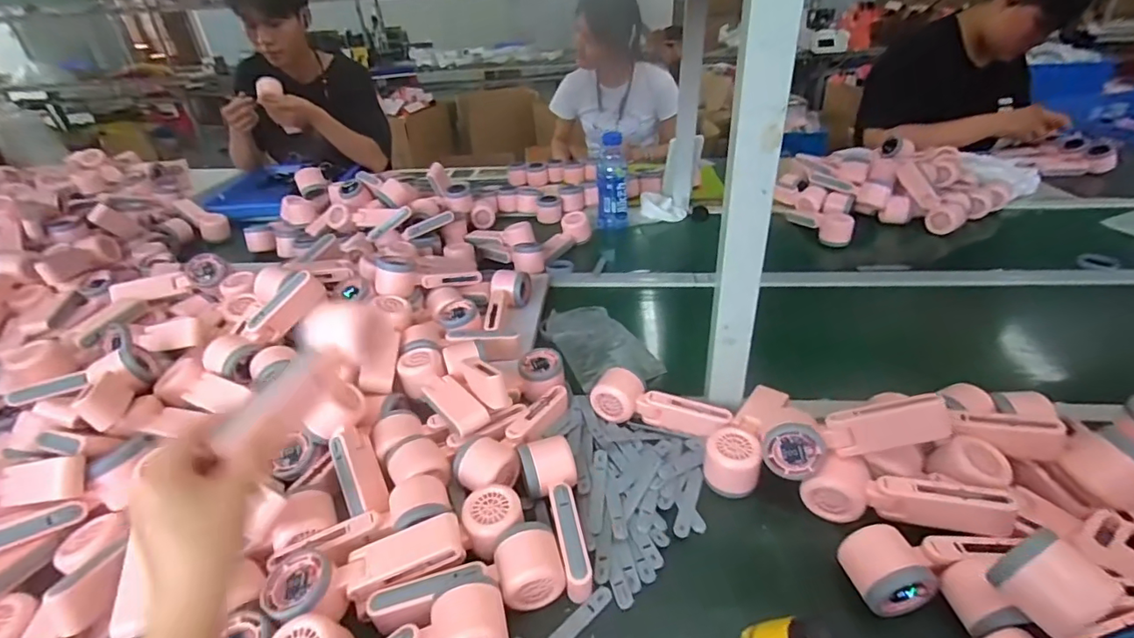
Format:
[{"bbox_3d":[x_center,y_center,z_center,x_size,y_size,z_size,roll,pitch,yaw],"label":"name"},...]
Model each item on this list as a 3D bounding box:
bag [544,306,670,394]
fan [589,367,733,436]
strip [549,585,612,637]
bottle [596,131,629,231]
[{"bbox_3d":[0.050,0.033,0.776,0.129,0.035,0.188,-16,35,-19],"label":"bag"},{"bbox_3d":[0.112,0.107,0.620,0.165,0.039,0.055,15,38,25],"label":"fan"},{"bbox_3d":[0.003,0.272,0.444,0.097,0.004,0.016,-31,39,-32],"label":"strip"},{"bbox_3d":[0.102,-0.303,1.124,0.071,0.195,0.058,1,33,7],"label":"bottle"}]

